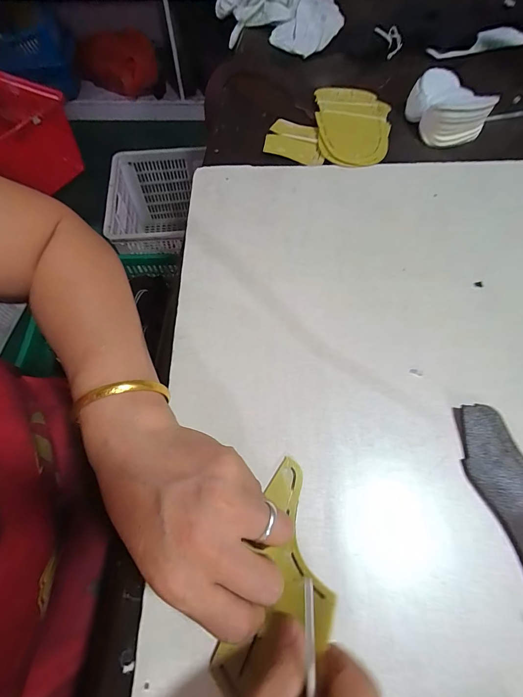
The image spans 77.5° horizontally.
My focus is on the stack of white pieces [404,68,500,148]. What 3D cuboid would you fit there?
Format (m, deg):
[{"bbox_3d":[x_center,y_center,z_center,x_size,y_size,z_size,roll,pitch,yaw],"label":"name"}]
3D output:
[{"bbox_3d":[0.263,-0.339,0.457,0.092,0.044,0.105,-6,62,-4],"label":"stack of white pieces"}]

